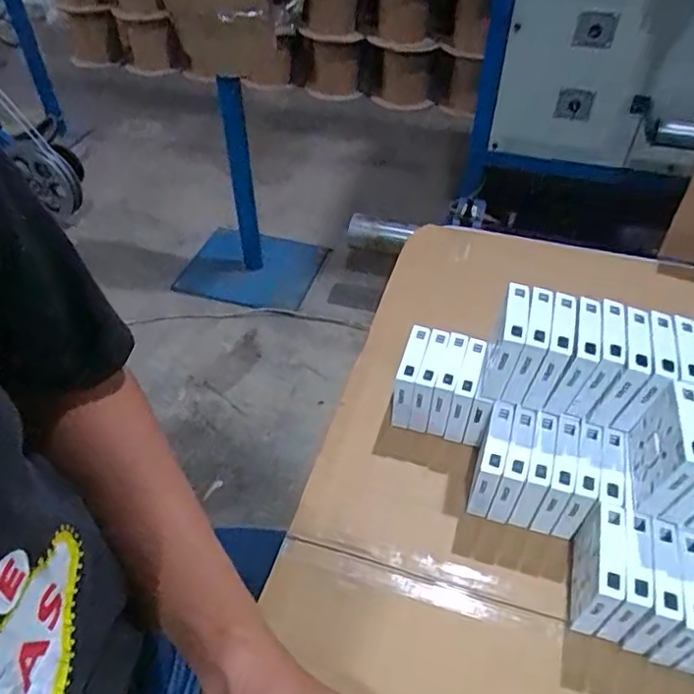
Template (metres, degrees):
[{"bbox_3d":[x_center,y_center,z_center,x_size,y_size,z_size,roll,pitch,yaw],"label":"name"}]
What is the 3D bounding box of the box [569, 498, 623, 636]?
[{"bbox_3d":[0.223,0.199,0.523,0.025,0.082,0.091,13,47,12],"label":"box"}]

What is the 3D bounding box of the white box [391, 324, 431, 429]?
[{"bbox_3d":[0.073,0.038,0.680,0.023,0.097,0.083,13,47,12],"label":"white box"}]

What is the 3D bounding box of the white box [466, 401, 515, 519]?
[{"bbox_3d":[0.148,0.117,0.599,0.021,0.090,0.087,14,47,13],"label":"white box"}]

